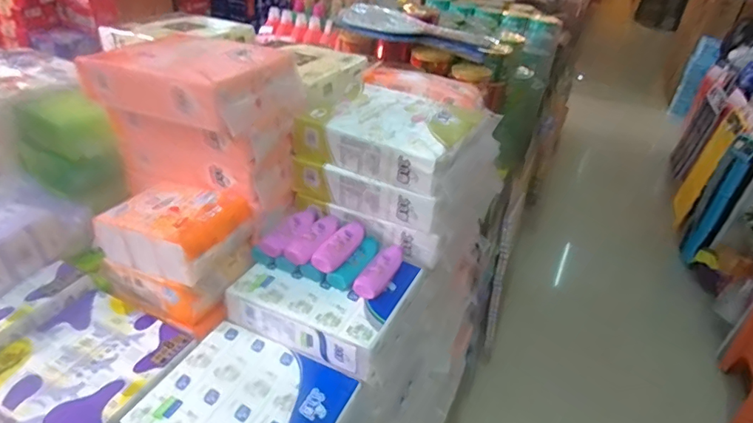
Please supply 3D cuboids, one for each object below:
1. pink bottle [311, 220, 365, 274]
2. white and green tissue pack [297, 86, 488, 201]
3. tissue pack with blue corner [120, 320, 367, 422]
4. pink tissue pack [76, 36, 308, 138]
[{"bbox_3d":[-0.075,0.076,1.034,0.060,0.031,0.154,19,36,18],"label":"pink bottle"},{"bbox_3d":[0.038,-0.186,1.152,0.354,0.095,0.317,22,37,23],"label":"white and green tissue pack"},{"bbox_3d":[-0.228,0.373,0.879,0.335,0.088,0.265,18,36,17],"label":"tissue pack with blue corner"},{"bbox_3d":[-0.380,-0.275,1.047,0.403,0.131,0.275,14,35,12],"label":"pink tissue pack"}]

